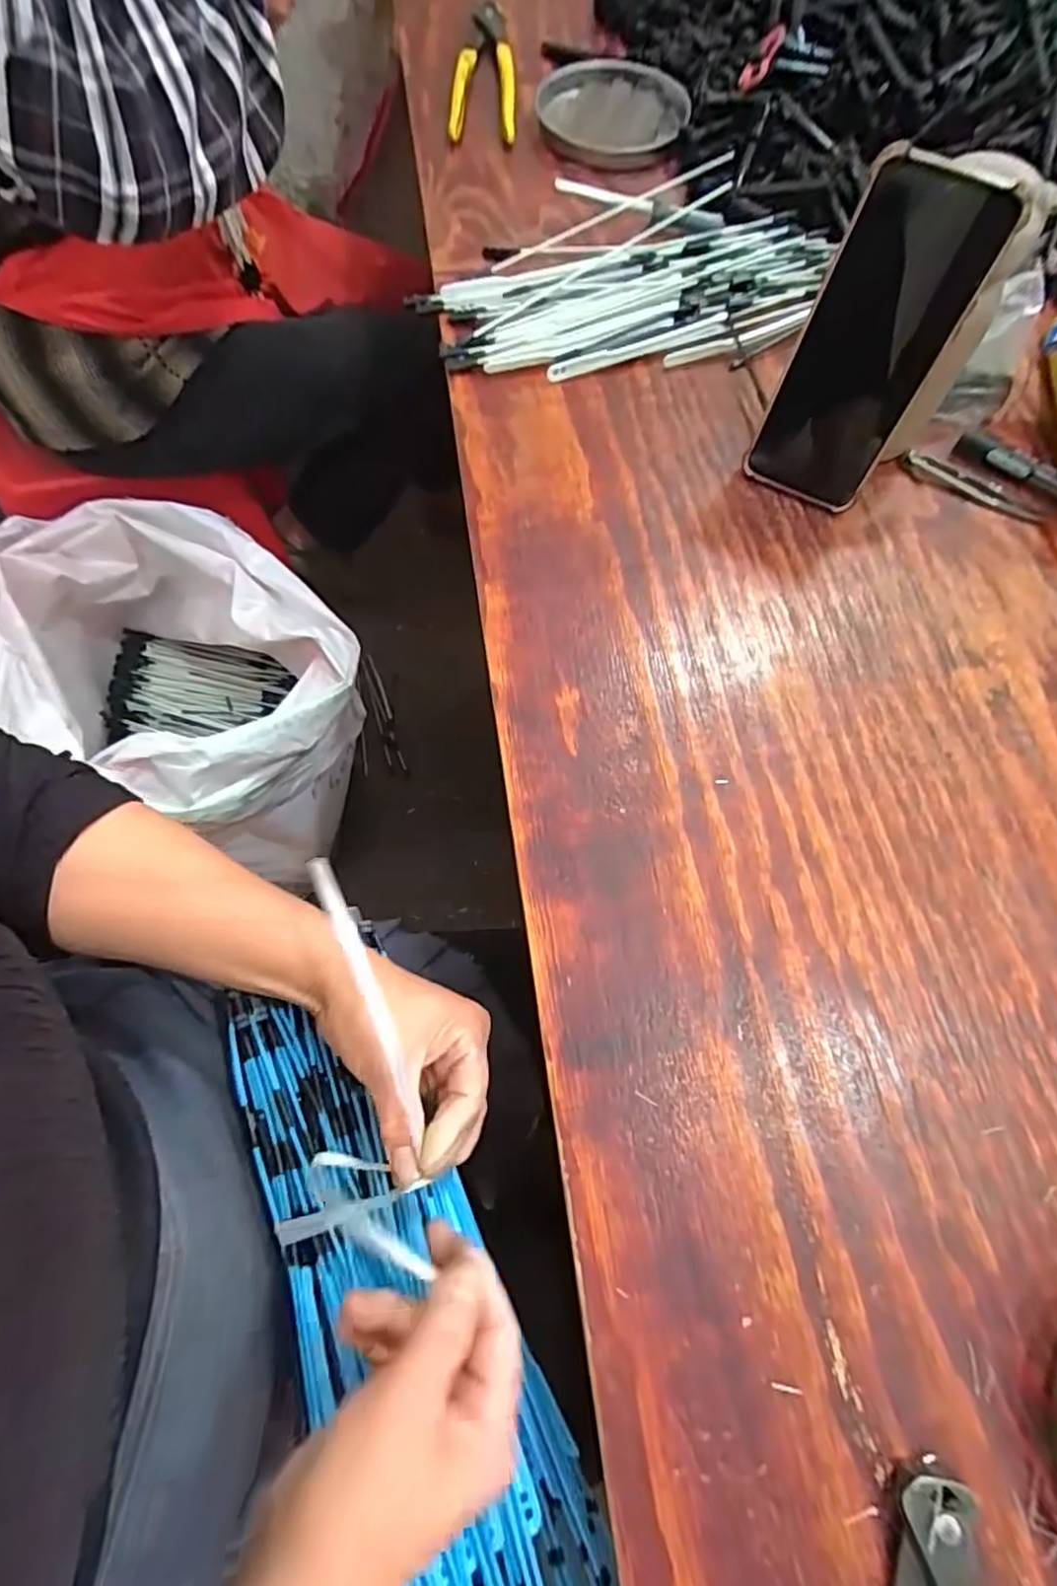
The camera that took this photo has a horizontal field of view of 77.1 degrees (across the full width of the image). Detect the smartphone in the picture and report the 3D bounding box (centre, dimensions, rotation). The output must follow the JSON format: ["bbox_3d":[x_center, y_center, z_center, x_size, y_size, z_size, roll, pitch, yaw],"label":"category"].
[{"bbox_3d":[0.193,-0.252,0.386,0.073,0.163,0.018,29,50,9],"label":"smartphone"}]

